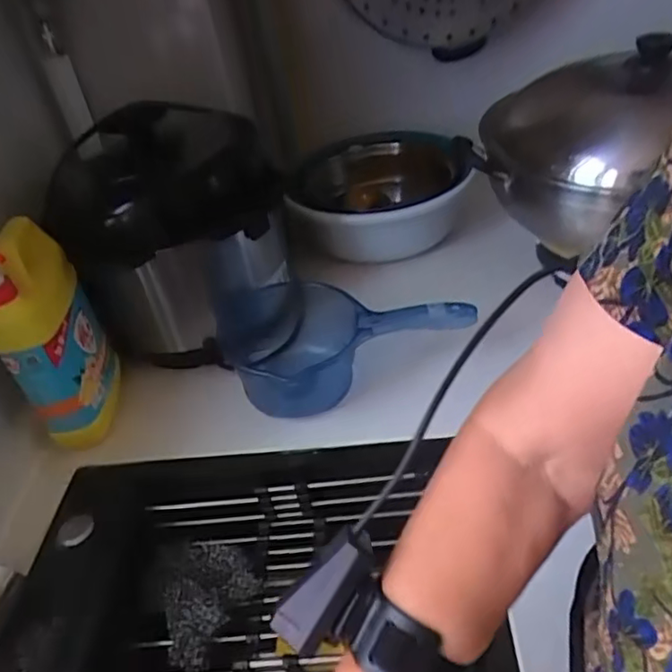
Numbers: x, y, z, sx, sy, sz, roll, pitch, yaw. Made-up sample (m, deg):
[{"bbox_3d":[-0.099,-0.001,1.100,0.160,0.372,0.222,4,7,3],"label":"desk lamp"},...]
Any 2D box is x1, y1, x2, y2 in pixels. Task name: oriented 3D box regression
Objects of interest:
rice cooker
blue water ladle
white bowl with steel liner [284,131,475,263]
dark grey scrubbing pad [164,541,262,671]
[{"bbox_3d":[-0.186,-0.136,0.733,0.221,0.265,0.224,-11,38,-1],"label":"rice cooker"},{"bbox_3d":[0.003,0.003,0.701,0.268,0.108,0.126,-15,38,-6],"label":"blue water ladle"},{"bbox_3d":[0.054,-0.206,0.885,0.246,0.117,0.224,-7,38,5],"label":"white bowl with steel liner"},{"bbox_3d":[-0.136,0.254,0.579,0.093,0.029,0.110,17,46,31],"label":"dark grey scrubbing pad"}]

